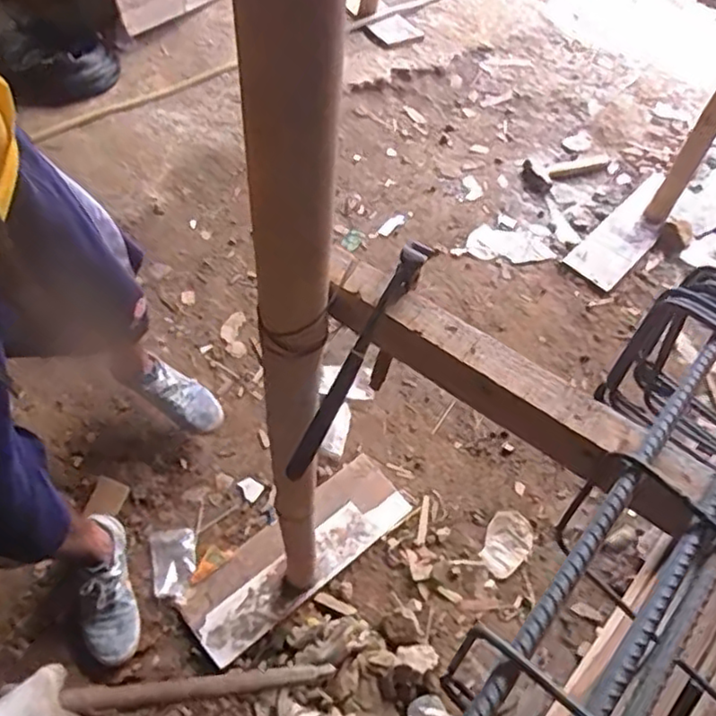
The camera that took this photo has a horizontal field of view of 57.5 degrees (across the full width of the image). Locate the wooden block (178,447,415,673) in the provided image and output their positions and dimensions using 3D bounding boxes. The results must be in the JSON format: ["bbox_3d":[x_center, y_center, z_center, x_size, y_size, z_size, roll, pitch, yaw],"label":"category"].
[{"bbox_3d":[-0.127,0.416,1.409,0.526,0.019,0.176,-34,64,-25],"label":"wooden block"}]

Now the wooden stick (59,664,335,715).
[{"bbox_3d":[-0.172,0.447,0.897,0.036,0.470,0.026,-34,56,19],"label":"wooden stick"}]

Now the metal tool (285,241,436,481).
[{"bbox_3d":[-0.002,0.006,0.550,0.025,0.031,0.221,31,97,16],"label":"metal tool"}]

